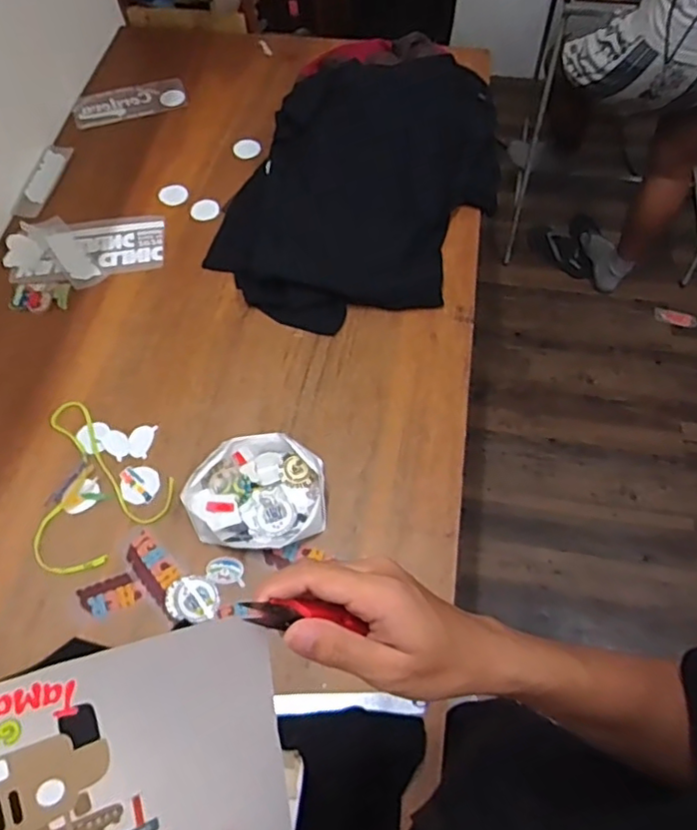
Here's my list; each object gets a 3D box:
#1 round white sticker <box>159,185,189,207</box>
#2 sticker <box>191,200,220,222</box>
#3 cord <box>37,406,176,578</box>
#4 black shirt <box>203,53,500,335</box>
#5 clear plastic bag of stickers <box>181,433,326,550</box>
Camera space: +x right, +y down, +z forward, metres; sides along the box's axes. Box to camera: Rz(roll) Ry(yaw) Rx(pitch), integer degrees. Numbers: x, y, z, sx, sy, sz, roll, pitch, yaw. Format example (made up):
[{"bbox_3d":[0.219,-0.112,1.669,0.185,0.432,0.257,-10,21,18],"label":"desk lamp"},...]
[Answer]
[{"bbox_3d":[-0.342,-0.429,1.172,0.055,0.007,0.047,26,77,11],"label":"round white sticker"},{"bbox_3d":[-0.275,-0.394,1.153,0.054,0.004,0.055,-1,62,1],"label":"sticker"},{"bbox_3d":[-0.406,0.112,0.894,0.262,0.004,0.201,35,68,18],"label":"cord"},{"bbox_3d":[0.038,-0.449,1.103,0.416,0.131,0.650,22,65,13],"label":"black shirt"},{"bbox_3d":[-0.132,0.111,0.868,0.192,0.039,0.156,-3,62,0],"label":"clear plastic bag of stickers"}]

